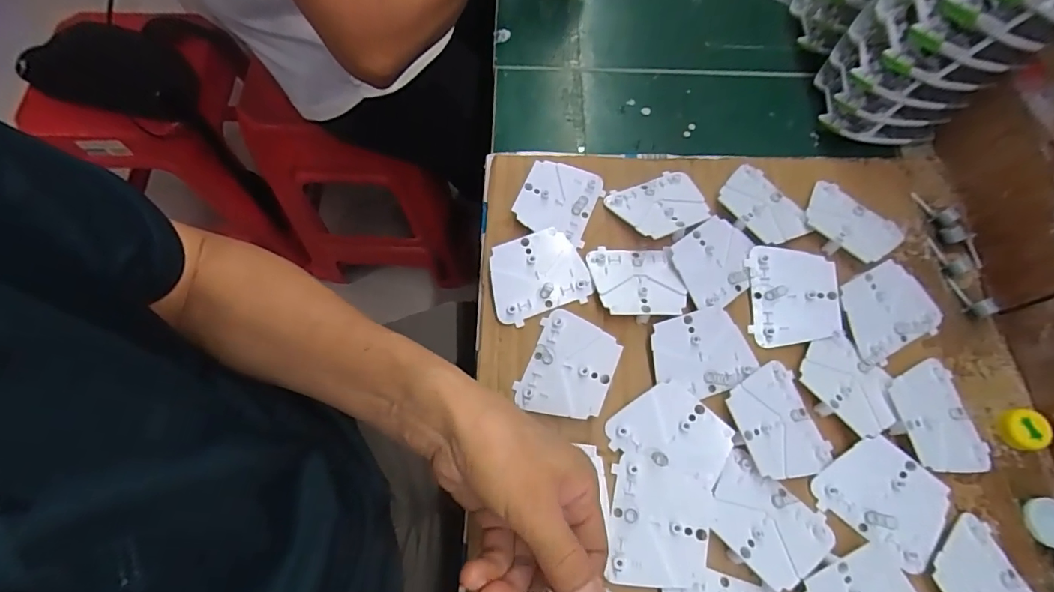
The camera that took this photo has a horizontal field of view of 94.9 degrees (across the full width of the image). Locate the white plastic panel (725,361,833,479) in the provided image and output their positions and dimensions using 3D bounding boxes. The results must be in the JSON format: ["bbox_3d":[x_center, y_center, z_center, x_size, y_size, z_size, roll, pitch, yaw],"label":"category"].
[{"bbox_3d":[0.186,0.094,0.361,0.062,0.013,0.078,-18,69,-7],"label":"white plastic panel"}]

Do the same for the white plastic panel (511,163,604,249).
[{"bbox_3d":[0.028,-0.086,0.429,0.067,0.008,0.075,24,68,0],"label":"white plastic panel"}]

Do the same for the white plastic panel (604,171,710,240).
[{"bbox_3d":[0.117,-0.081,0.424,0.079,0.008,0.061,-22,70,-9],"label":"white plastic panel"}]

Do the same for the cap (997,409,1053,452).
[{"bbox_3d":[0.381,0.102,0.370,0.029,0.012,0.029,0,68,0],"label":"cap"}]

